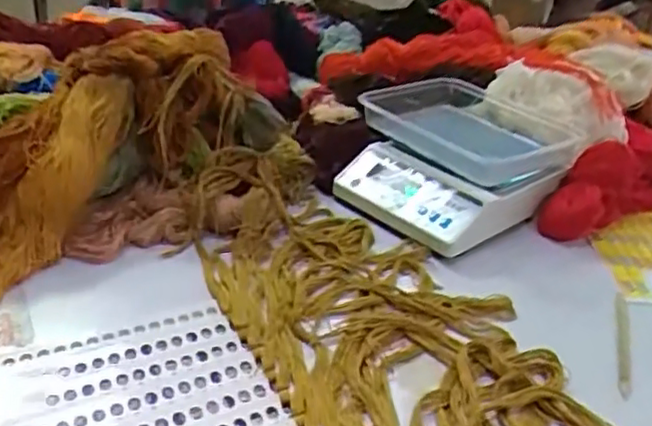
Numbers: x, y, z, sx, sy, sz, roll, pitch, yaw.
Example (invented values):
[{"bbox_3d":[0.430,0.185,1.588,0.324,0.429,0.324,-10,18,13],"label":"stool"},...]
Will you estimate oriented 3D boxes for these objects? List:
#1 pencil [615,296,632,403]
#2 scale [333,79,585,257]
[{"bbox_3d":[0.283,0.121,0.631,0.013,0.007,0.162,14,32,17],"label":"pencil"},{"bbox_3d":[0.156,-0.071,0.838,0.264,0.099,0.240,-18,37,-32],"label":"scale"}]

